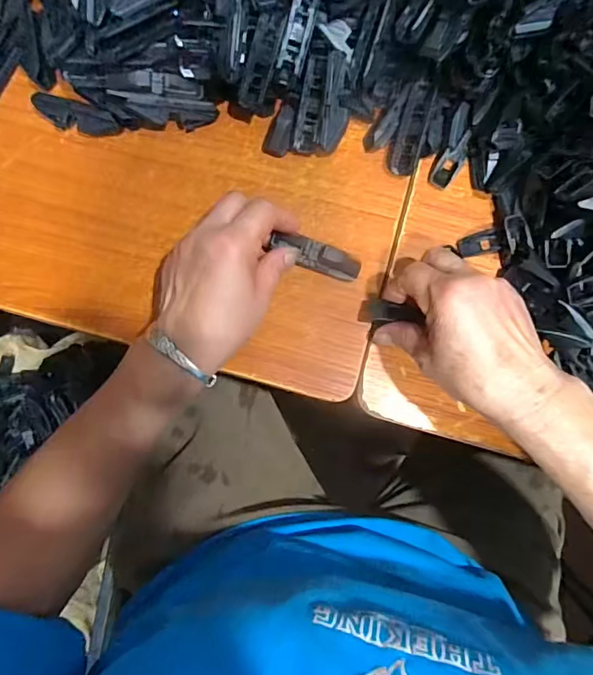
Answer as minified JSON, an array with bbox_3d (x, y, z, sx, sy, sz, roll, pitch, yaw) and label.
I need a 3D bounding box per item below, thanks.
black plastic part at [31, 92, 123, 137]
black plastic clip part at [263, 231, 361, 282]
[{"bbox_3d":[-0.182,-0.183,0.386,0.071,0.018,0.021,14,83,0],"label":"black plastic part"},{"bbox_3d":[0.017,-0.064,0.368,0.070,0.014,0.021,22,86,-10],"label":"black plastic clip part"}]

